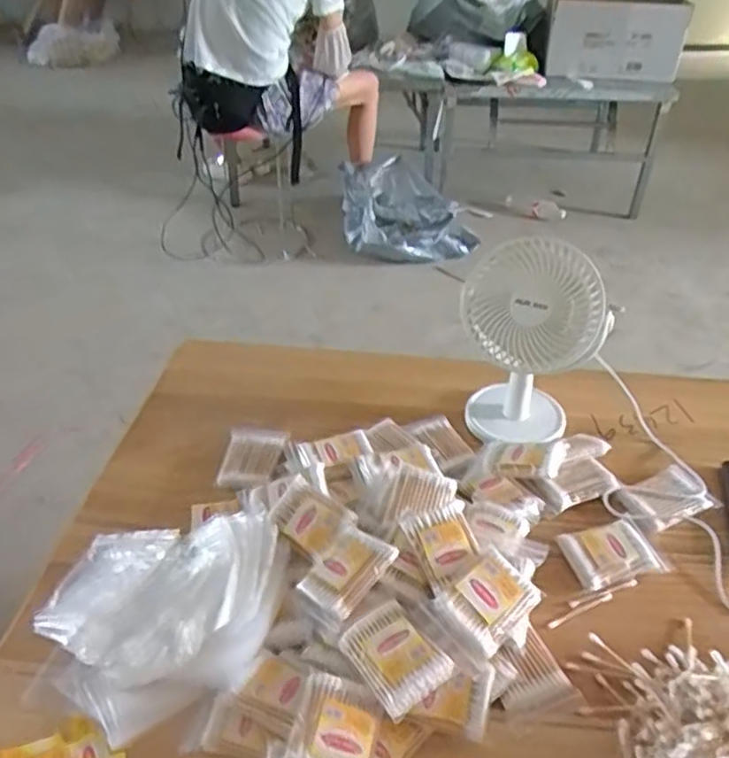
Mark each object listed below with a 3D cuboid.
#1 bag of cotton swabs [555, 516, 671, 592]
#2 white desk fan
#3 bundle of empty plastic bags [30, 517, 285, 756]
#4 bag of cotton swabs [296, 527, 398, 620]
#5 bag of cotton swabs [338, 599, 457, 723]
[{"bbox_3d":[0.234,0.163,0.651,0.083,0.018,0.061,-9,38,-12],"label":"bag of cotton swabs"},{"bbox_3d":[0.184,-0.037,0.763,0.149,0.216,0.090,12,38,16],"label":"white desk fan"},{"bbox_3d":[-0.180,0.195,0.585,0.210,0.051,0.190,3,37,4],"label":"bundle of empty plastic bags"},{"bbox_3d":[-0.014,0.164,0.587,0.057,0.021,0.075,19,58,43],"label":"bag of cotton swabs"},{"bbox_3d":[0.023,0.207,0.525,0.060,0.018,0.077,-21,42,-26],"label":"bag of cotton swabs"}]

